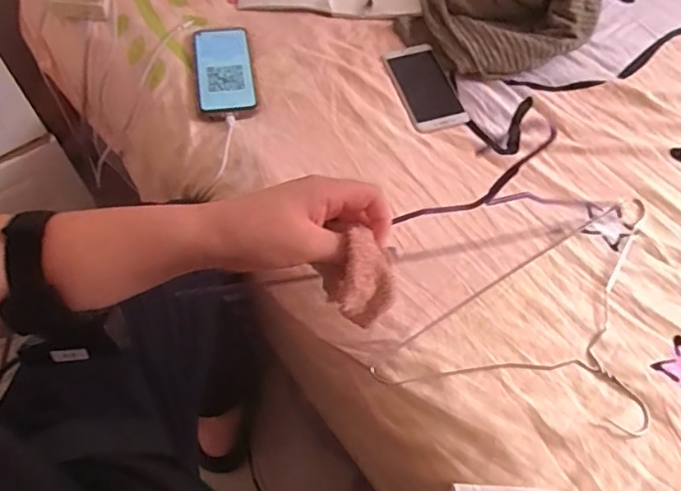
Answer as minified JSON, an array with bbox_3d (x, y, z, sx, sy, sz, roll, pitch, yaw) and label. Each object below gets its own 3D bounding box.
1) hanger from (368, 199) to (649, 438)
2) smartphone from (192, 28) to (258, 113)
[{"bbox_3d":[0.248,0.104,0.612,0.393,0.013,0.205,-31,65,-15],"label":"hanger"},{"bbox_3d":[-0.159,-0.240,0.779,0.078,0.016,0.159,-10,61,-5],"label":"smartphone"}]

